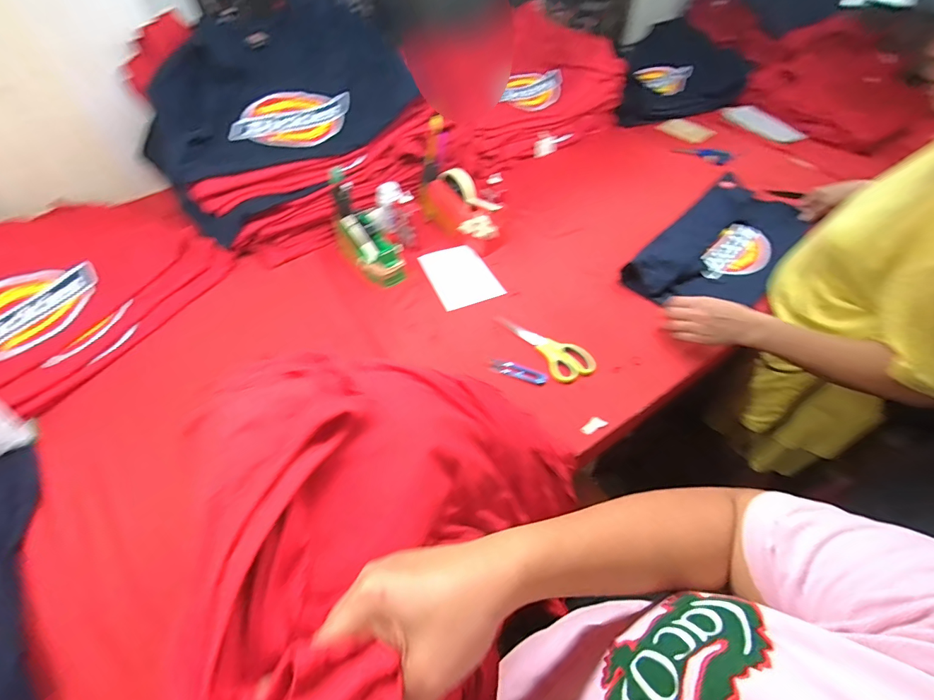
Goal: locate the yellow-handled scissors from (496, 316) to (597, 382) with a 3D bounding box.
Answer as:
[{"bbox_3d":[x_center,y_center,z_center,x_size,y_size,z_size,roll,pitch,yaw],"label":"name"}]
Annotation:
[{"bbox_3d":[0.130,-0.012,0.711,0.071,0.007,0.181,-33,56,-26],"label":"yellow-handled scissors"}]

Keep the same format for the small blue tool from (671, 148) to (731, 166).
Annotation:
[{"bbox_3d":[0.626,-0.525,1.103,0.137,0.029,0.049,24,53,20],"label":"small blue tool"}]

